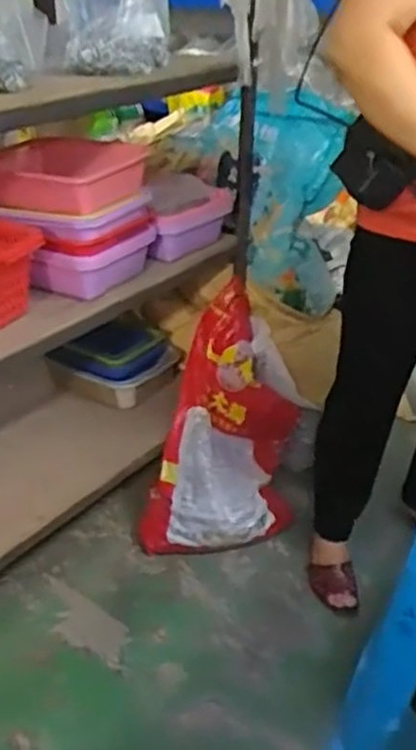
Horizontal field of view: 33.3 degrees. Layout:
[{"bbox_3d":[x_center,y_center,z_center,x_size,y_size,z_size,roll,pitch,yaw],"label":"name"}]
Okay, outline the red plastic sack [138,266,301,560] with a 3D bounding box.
[{"bbox_3d":[0.050,0.128,1.612,0.304,0.462,0.438,13,33,21],"label":"red plastic sack"}]

